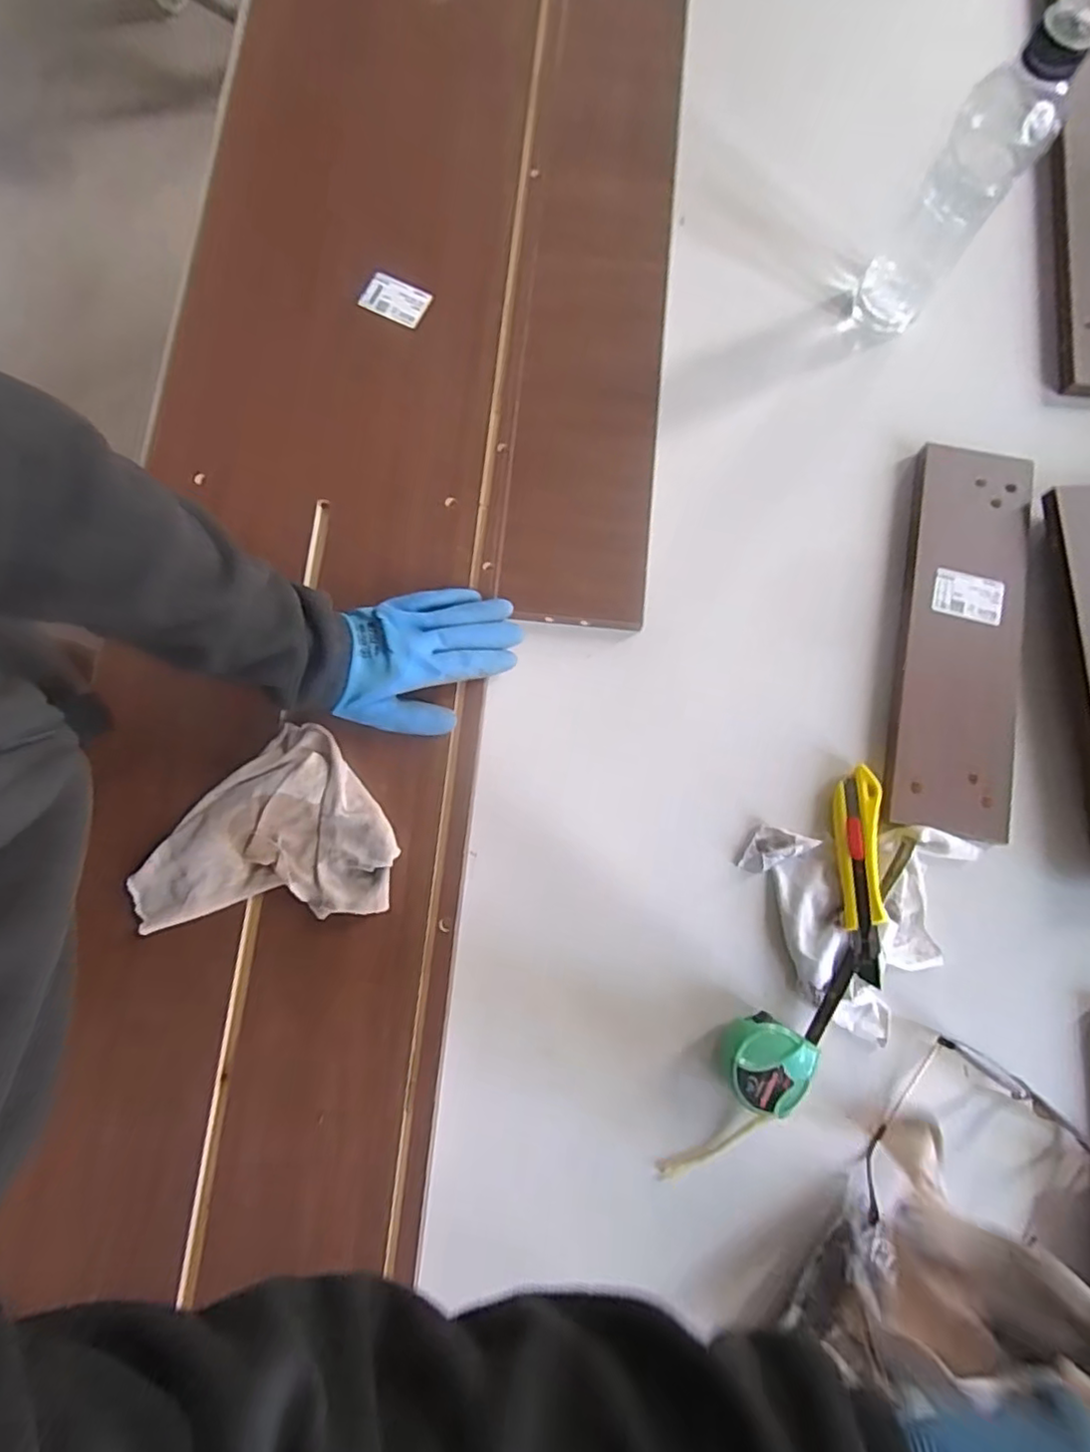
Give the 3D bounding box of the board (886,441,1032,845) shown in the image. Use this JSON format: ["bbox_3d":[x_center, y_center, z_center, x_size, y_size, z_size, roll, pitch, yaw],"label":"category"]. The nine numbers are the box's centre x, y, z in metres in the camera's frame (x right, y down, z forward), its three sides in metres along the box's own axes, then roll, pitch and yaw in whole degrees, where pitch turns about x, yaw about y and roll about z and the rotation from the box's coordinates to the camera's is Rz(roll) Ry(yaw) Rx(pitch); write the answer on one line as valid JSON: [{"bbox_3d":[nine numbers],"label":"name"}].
[{"bbox_3d":[0.367,-0.082,0.556,0.096,0.027,0.350,12,80,1],"label":"board"}]

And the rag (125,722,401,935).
[{"bbox_3d":[-0.228,0.082,0.507,0.202,0.028,0.148,-7,79,0],"label":"rag"}]

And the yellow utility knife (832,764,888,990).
[{"bbox_3d":[0.255,0.117,0.507,0.032,0.027,0.167,7,79,2],"label":"yellow utility knife"}]

